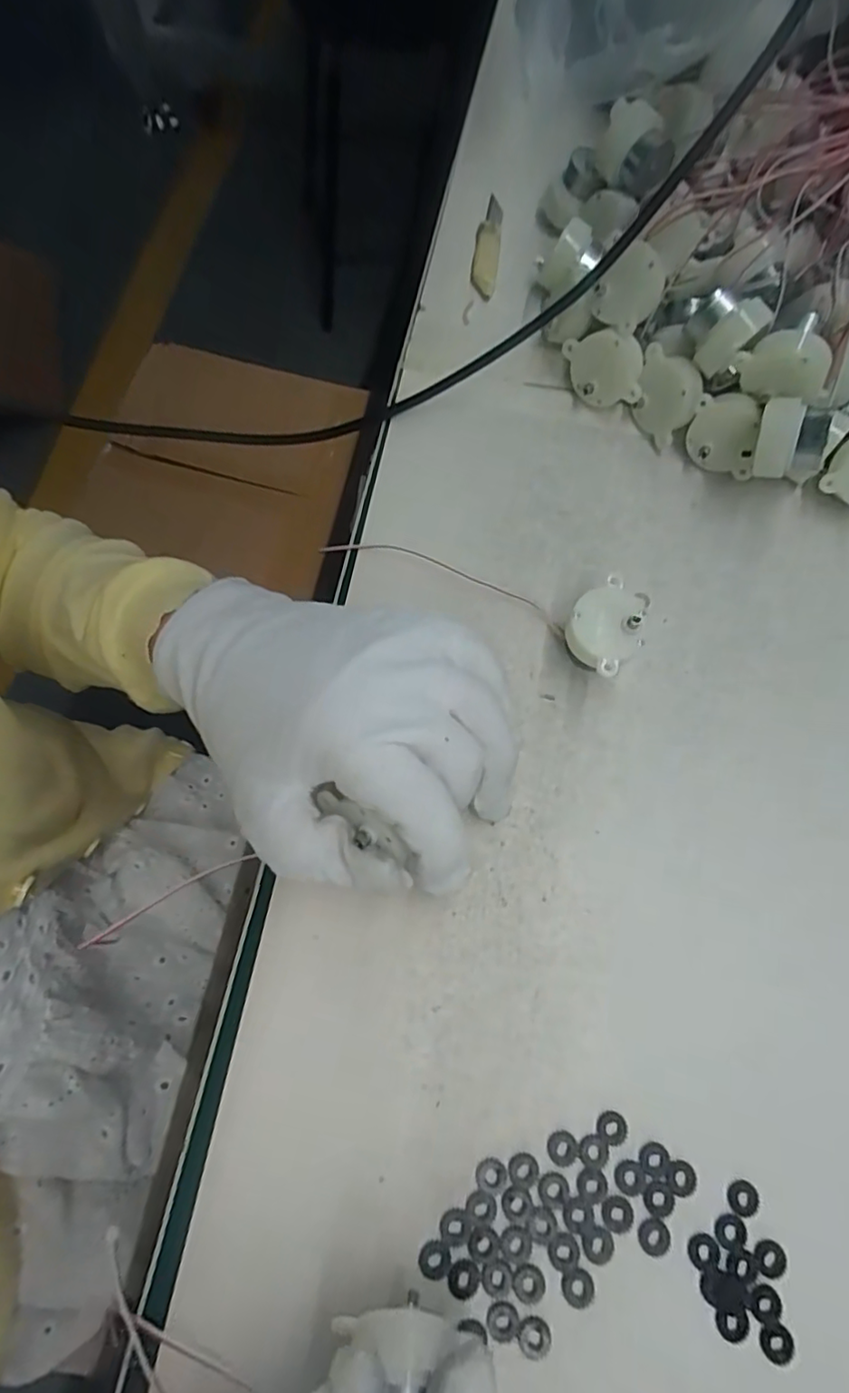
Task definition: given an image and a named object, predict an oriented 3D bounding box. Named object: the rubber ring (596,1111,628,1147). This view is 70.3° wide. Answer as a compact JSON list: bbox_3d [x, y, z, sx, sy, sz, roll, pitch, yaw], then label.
[{"bbox_3d":[0.067,0.154,0.214,0.010,0.004,0.011,0,73,-1],"label":"rubber ring"}]

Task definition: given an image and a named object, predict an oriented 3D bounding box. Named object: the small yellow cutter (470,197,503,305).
[{"bbox_3d":[0.035,-0.250,0.331,0.014,0.012,0.072,7,73,1],"label":"small yellow cutter"}]

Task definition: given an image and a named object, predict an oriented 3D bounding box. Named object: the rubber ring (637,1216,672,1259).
[{"bbox_3d":[0.079,0.185,0.205,0.011,0.004,0.012,0,73,-1],"label":"rubber ring"}]

